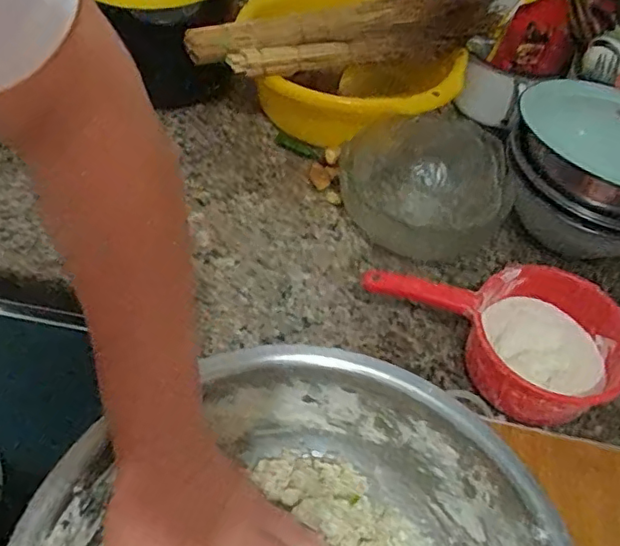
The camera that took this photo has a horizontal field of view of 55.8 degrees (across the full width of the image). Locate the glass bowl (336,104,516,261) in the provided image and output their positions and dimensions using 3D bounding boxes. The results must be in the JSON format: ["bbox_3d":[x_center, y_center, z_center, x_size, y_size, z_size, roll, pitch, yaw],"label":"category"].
[{"bbox_3d":[0.140,-0.112,0.708,0.185,0.077,0.174,4,54,-5],"label":"glass bowl"}]

